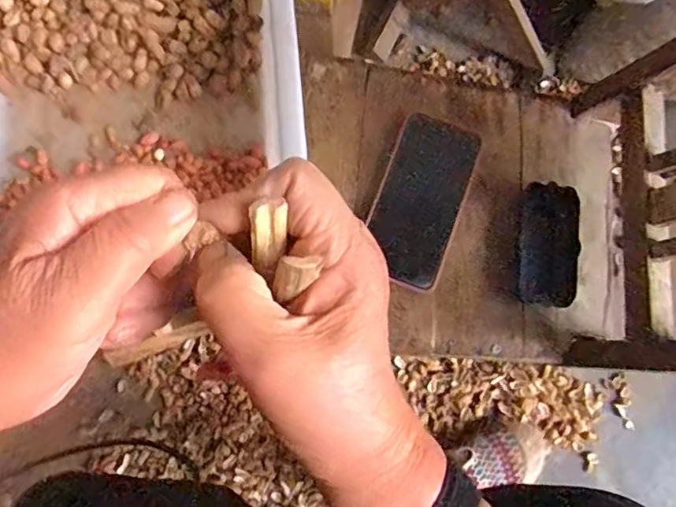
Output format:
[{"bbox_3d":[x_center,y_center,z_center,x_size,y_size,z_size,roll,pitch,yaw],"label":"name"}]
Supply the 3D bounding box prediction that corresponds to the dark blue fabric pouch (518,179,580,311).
[{"bbox_3d":[0.189,-0.007,0.501,0.044,0.035,0.108,5,75,0],"label":"dark blue fabric pouch"}]

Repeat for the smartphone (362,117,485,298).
[{"bbox_3d":[0.077,-0.050,0.515,0.076,0.015,0.160,20,76,4],"label":"smartphone"}]

